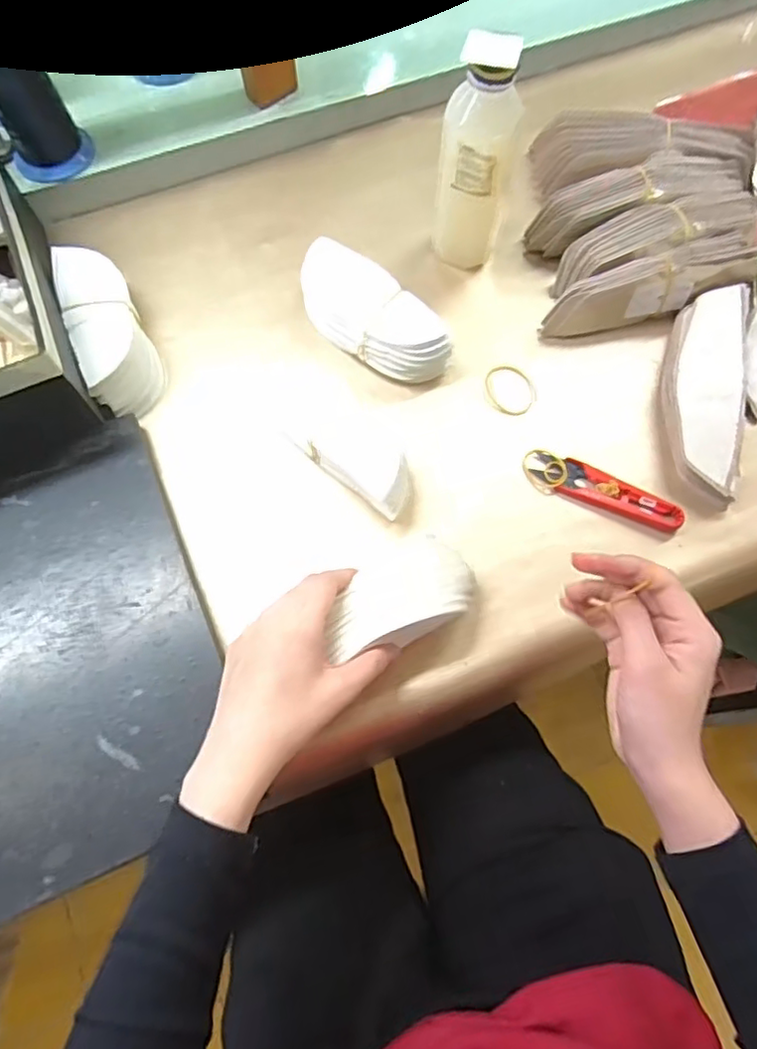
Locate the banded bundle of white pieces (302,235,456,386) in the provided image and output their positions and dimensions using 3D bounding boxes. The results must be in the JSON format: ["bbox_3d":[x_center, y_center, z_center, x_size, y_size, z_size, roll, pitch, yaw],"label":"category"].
[{"bbox_3d":[-0.008,-0.170,0.510,0.059,0.041,0.142,-42,76,-13],"label":"banded bundle of white pieces"}]

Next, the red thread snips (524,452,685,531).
[{"bbox_3d":[0.174,-0.026,0.480,0.121,0.012,0.029,25,74,8],"label":"red thread snips"}]

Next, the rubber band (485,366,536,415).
[{"bbox_3d":[0.111,-0.111,0.518,0.042,0.004,0.044,2,74,-6],"label":"rubber band"}]

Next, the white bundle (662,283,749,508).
[{"bbox_3d":[0.258,-0.106,0.489,0.058,0.033,0.169,13,72,4],"label":"white bundle"}]

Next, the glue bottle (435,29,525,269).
[{"bbox_3d":[0.075,-0.274,0.476,0.056,0.165,0.052,12,72,4],"label":"glue bottle"}]

